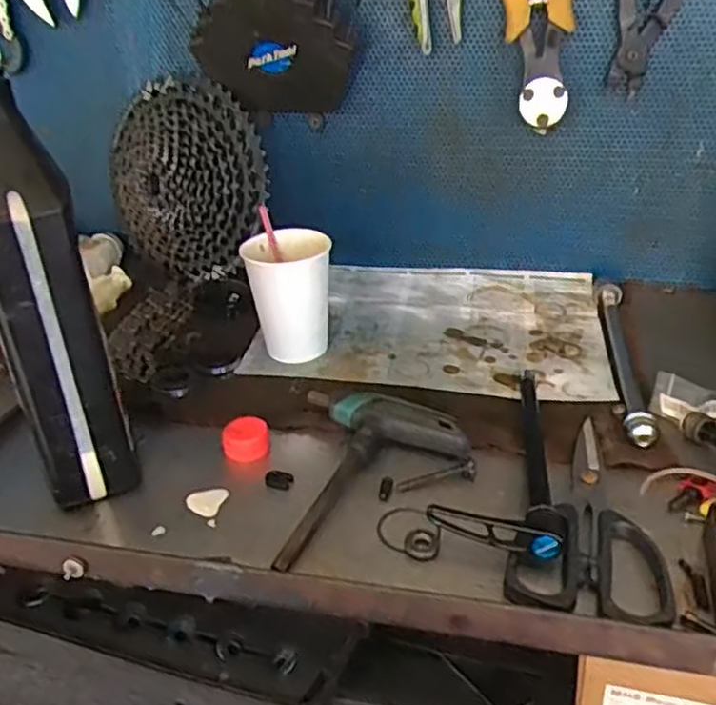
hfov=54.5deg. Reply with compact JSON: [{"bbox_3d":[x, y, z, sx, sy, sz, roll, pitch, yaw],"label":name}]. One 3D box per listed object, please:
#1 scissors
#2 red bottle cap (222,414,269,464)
[{"bbox_3d":[0.137,0.092,0.410,0.081,0.011,0.170,7,31,16],"label":"scissors"},{"bbox_3d":[-0.075,0.060,0.471,0.030,0.025,0.025,-8,30,-10],"label":"red bottle cap"}]

